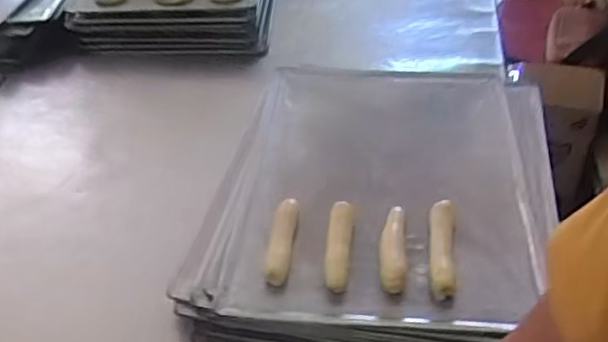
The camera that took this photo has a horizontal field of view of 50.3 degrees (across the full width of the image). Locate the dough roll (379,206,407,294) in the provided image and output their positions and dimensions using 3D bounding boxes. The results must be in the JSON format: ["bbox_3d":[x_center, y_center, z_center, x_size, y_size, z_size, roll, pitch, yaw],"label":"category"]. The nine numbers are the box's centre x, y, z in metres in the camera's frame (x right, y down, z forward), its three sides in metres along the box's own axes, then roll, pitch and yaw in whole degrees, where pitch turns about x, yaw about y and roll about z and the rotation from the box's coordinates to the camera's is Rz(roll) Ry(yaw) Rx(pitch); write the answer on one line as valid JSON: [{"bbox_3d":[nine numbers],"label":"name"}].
[{"bbox_3d":[0.092,0.072,0.675,0.027,0.025,0.118,4,40,3],"label":"dough roll"}]

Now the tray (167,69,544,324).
[{"bbox_3d":[0.085,0.003,0.782,0.384,0.039,0.454,6,41,6],"label":"tray"}]

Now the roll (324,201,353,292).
[{"bbox_3d":[0.036,0.076,0.677,0.026,0.017,0.110,5,40,5],"label":"roll"}]

